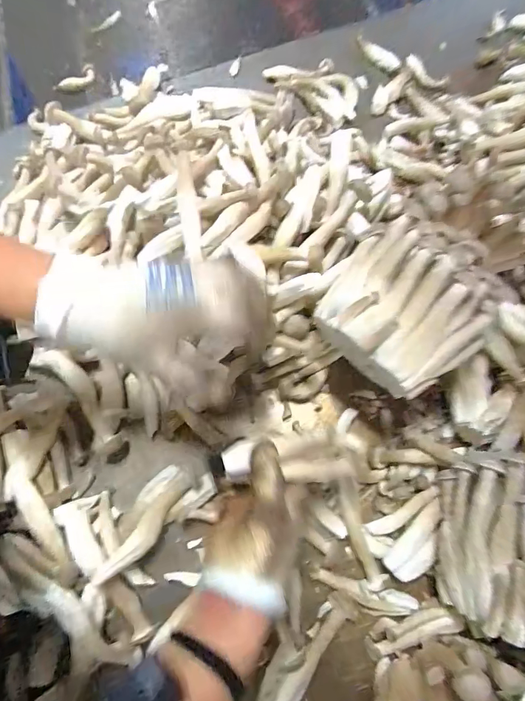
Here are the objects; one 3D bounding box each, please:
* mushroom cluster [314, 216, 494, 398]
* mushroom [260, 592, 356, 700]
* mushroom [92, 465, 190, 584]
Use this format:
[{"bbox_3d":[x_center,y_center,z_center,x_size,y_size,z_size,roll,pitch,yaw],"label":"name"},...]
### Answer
[{"bbox_3d":[0.124,-0.039,0.350,0.128,0.070,0.128,42,101,6],"label":"mushroom cluster"},{"bbox_3d":[0.036,0.275,0.370,0.038,0.018,0.122,37,77,12],"label":"mushroom"},{"bbox_3d":[-0.115,0.168,0.402,0.039,0.029,0.119,29,62,10],"label":"mushroom"}]

